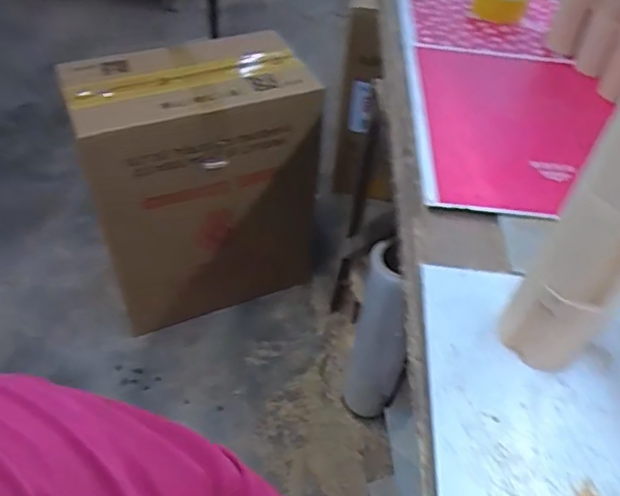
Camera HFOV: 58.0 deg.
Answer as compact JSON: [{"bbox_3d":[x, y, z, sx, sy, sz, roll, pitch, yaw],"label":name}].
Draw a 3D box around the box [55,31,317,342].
[{"bbox_3d":[-0.225,-0.112,1.230,0.445,0.595,0.205,-15,50,-17],"label":"box"}]

